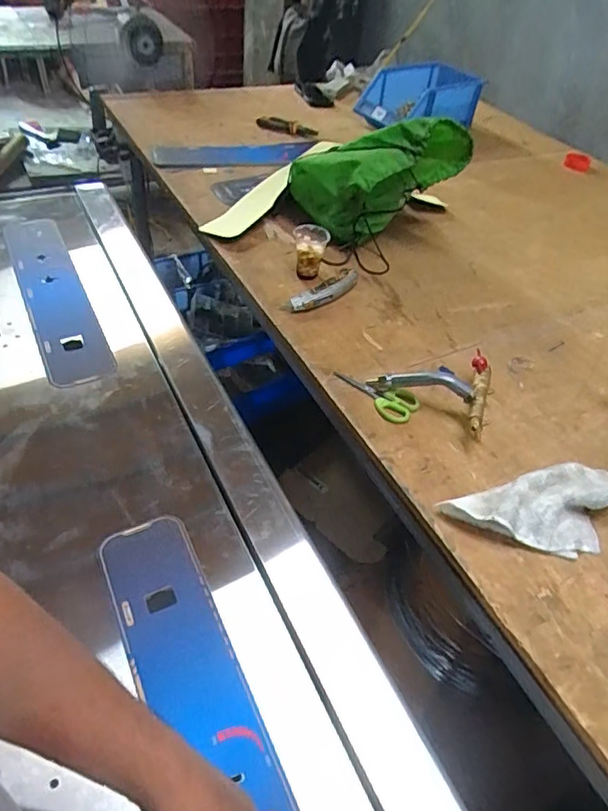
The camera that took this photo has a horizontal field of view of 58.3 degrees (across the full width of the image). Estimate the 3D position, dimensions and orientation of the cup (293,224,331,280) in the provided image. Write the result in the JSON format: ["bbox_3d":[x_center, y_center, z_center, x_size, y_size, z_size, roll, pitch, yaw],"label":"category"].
[{"bbox_3d":[0.011,-0.279,0.989,0.061,0.071,0.066,3,47,-4],"label":"cup"}]

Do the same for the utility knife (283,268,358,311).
[{"bbox_3d":[0.042,-0.202,0.954,0.051,0.019,0.168,37,53,25],"label":"utility knife"}]

